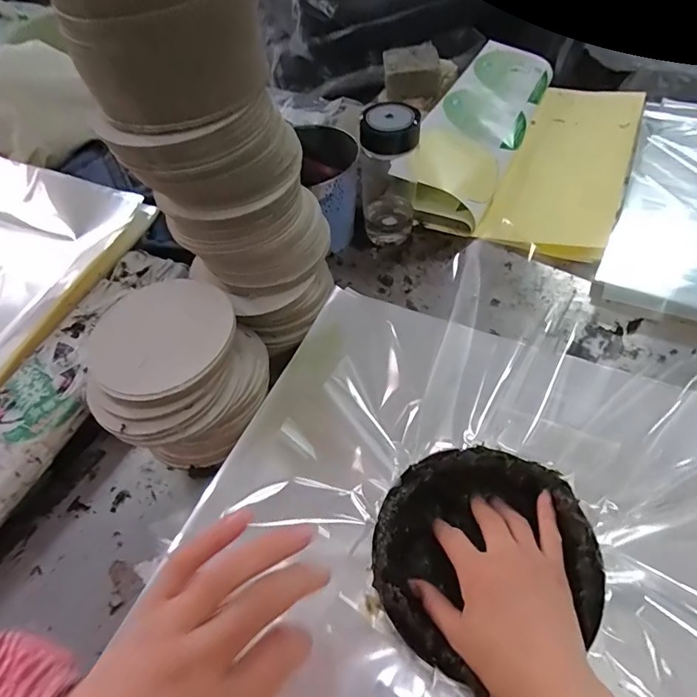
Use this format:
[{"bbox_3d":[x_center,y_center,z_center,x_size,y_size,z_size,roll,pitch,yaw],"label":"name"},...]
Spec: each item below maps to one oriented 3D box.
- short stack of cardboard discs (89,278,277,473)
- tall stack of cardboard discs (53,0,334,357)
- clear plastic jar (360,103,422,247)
[{"bbox_3d":[-0.173,0.029,0.494,0.136,0.119,0.176,27,61,23],"label":"short stack of cardboard discs"},{"bbox_3d":[-0.130,-0.204,0.453,0.172,0.427,0.187,-20,54,-9],"label":"tall stack of cardboard discs"},{"bbox_3d":[0.058,-0.251,0.655,0.077,0.190,0.093,1,54,6],"label":"clear plastic jar"}]

